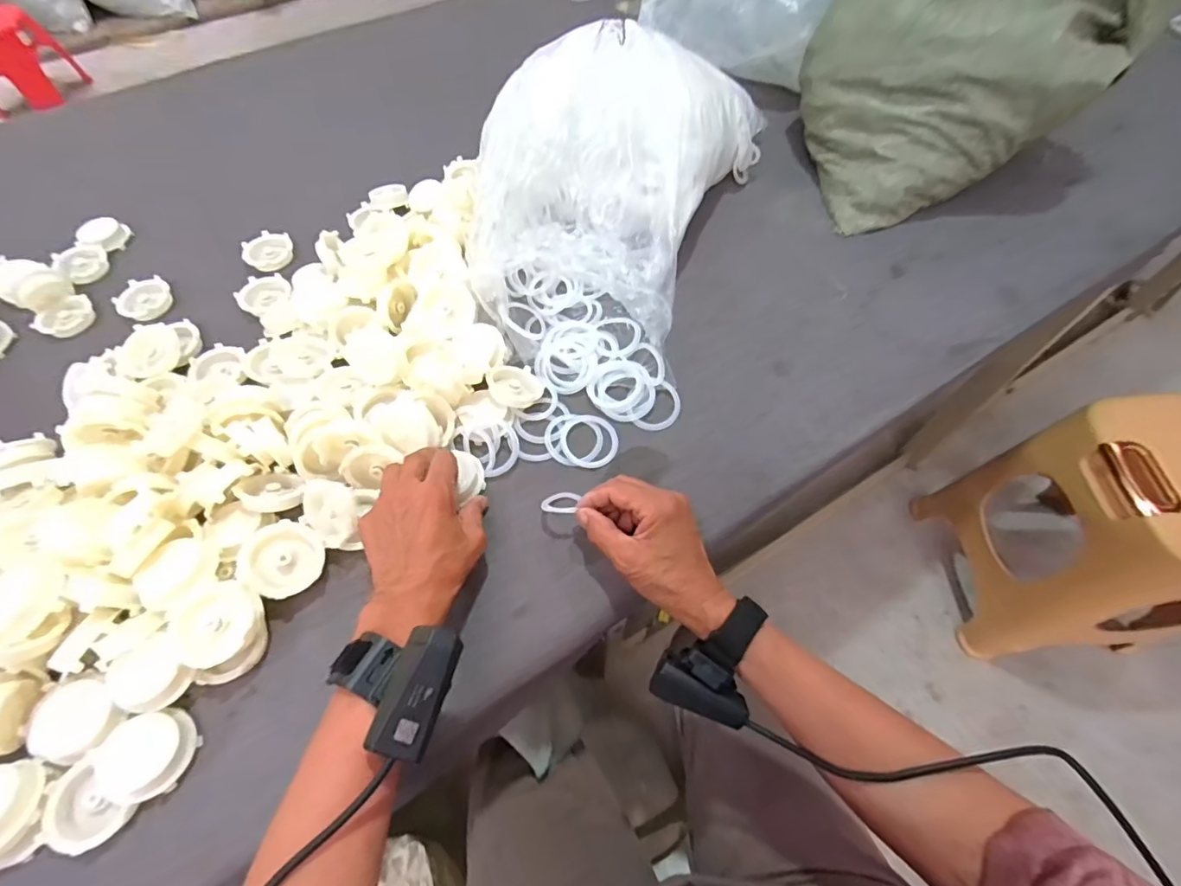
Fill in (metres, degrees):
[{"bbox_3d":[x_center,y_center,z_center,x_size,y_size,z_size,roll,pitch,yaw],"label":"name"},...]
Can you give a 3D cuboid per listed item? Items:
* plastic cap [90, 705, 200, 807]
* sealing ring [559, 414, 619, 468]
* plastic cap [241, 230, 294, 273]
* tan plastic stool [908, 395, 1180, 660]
[{"bbox_3d":[-0.317,0.221,0.375,0.057,0.016,0.054,-14,61,-7],"label":"plastic cap"},{"bbox_3d":[-0.001,-0.003,0.522,0.055,0.004,0.062,-21,62,-11],"label":"sealing ring"},{"bbox_3d":[-0.404,-0.240,0.665,0.058,0.009,0.057,1,75,-3],"label":"plastic cap"},{"bbox_3d":[0.881,0.171,0.945,0.276,0.500,0.326,-6,60,-2],"label":"tan plastic stool"}]

